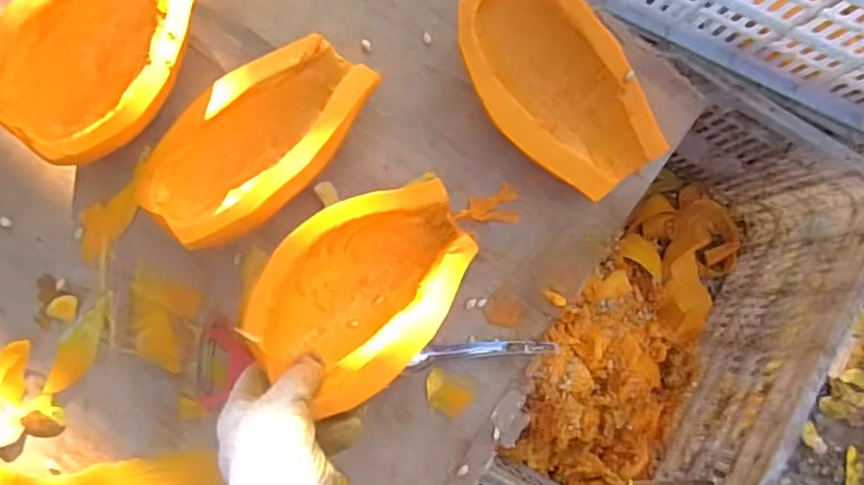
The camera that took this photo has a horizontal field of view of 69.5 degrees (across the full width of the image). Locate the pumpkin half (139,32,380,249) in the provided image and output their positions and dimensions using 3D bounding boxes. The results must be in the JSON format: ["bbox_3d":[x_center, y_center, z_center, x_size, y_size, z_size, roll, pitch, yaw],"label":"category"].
[{"bbox_3d":[-0.144,-0.082,0.519,0.124,0.069,0.200,37,82,0],"label":"pumpkin half"}]

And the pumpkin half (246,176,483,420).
[{"bbox_3d":[-0.050,0.032,0.490,0.127,0.072,0.180,45,82,1],"label":"pumpkin half"}]

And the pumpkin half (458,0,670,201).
[{"bbox_3d":[0.105,-0.133,0.553,0.119,0.069,0.198,-36,88,-8],"label":"pumpkin half"}]

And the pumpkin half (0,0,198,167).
[{"bbox_3d":[-0.269,-0.155,0.513,0.129,0.075,0.189,23,82,-2],"label":"pumpkin half"}]

